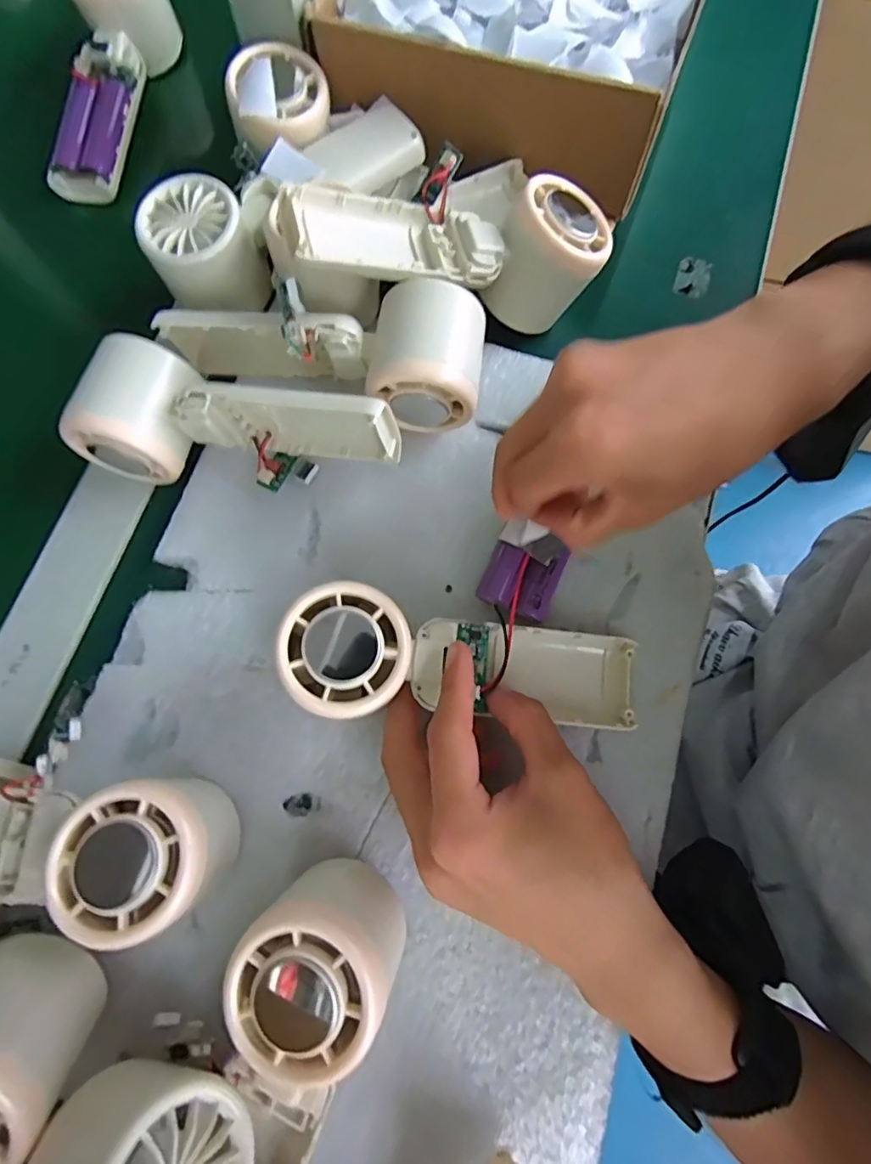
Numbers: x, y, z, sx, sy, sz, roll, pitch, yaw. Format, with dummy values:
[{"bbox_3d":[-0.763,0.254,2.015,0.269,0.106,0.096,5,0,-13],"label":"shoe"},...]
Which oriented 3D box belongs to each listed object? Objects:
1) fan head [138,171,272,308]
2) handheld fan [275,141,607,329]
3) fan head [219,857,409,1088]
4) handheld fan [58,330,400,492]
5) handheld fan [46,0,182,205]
[{"bbox_3d":[-0.126,-0.178,0.301,0.054,0.047,0.057,0,76,-1],"label":"fan head"},{"bbox_3d":[0.006,-0.173,0.280,0.164,0.054,0.060,-2,75,-15],"label":"handheld fan"},{"bbox_3d":[-0.044,0.146,0.213,0.057,0.064,0.059,36,78,8],"label":"fan head"},{"bbox_3d":[-0.098,-0.076,0.274,0.159,0.053,0.060,12,76,2],"label":"handheld fan"},{"bbox_3d":[-0.216,-0.330,0.362,0.048,0.050,0.160,11,90,2],"label":"handheld fan"}]

